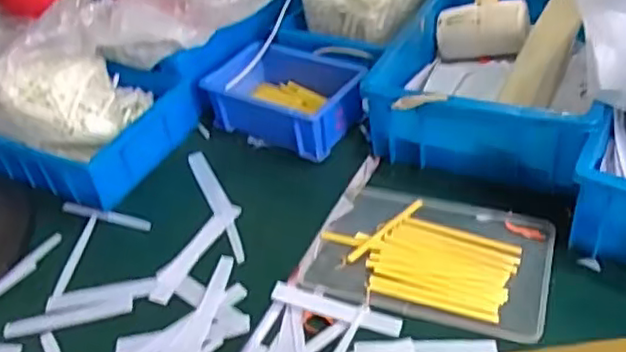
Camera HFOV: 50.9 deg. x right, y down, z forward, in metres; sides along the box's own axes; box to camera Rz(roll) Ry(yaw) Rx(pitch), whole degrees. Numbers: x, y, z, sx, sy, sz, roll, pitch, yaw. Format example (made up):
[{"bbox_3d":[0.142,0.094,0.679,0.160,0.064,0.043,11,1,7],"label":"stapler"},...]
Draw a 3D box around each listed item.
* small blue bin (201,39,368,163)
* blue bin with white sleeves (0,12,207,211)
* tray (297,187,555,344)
[{"bbox_3d":[-0.026,-0.078,0.653,0.141,0.055,0.098,21,48,30],"label":"small blue bin"},{"bbox_3d":[-0.236,-0.079,0.632,0.189,0.125,0.153,15,45,25],"label":"blue bin with white sleeves"},{"bbox_3d":[0.095,0.059,0.520,0.175,0.009,0.129,10,43,20],"label":"tray"}]

